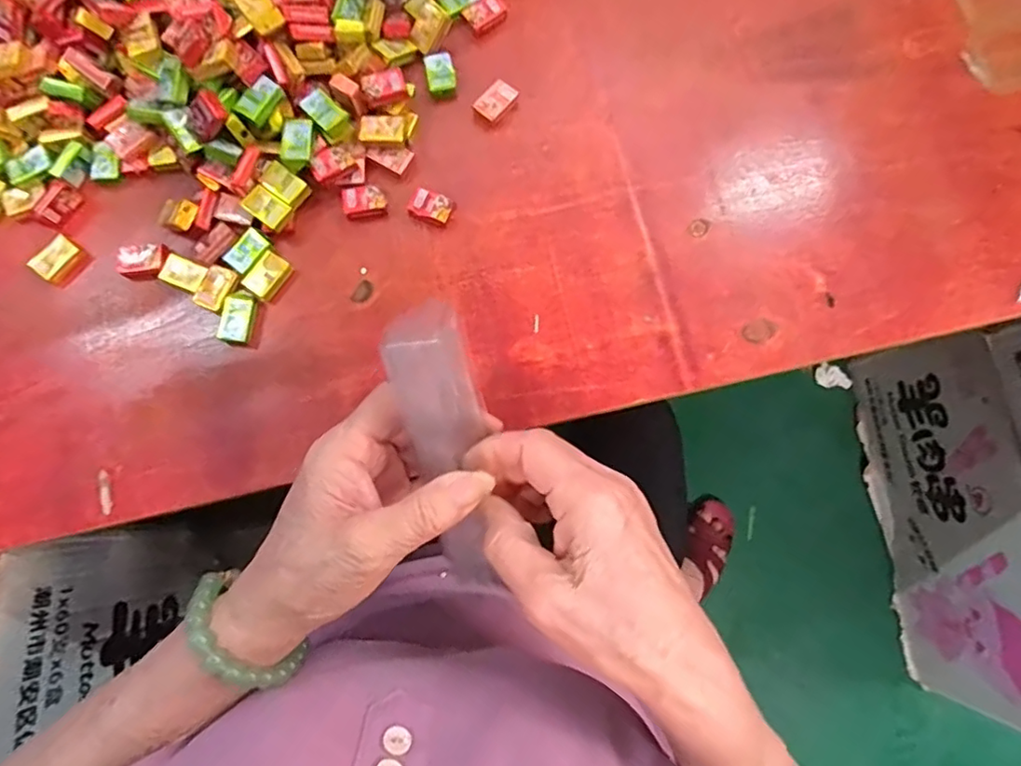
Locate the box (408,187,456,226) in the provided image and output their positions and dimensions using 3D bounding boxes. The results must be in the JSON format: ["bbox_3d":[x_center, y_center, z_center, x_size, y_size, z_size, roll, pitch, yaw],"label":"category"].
[{"bbox_3d":[-0.047,-0.106,0.354,0.026,0.009,0.017,22,81,5],"label":"box"}]

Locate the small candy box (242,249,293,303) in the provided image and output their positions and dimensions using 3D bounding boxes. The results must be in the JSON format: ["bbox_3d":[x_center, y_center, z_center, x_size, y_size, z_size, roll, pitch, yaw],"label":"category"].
[{"bbox_3d":[-0.141,-0.062,0.346,0.019,0.008,0.026,34,82,7],"label":"small candy box"}]

